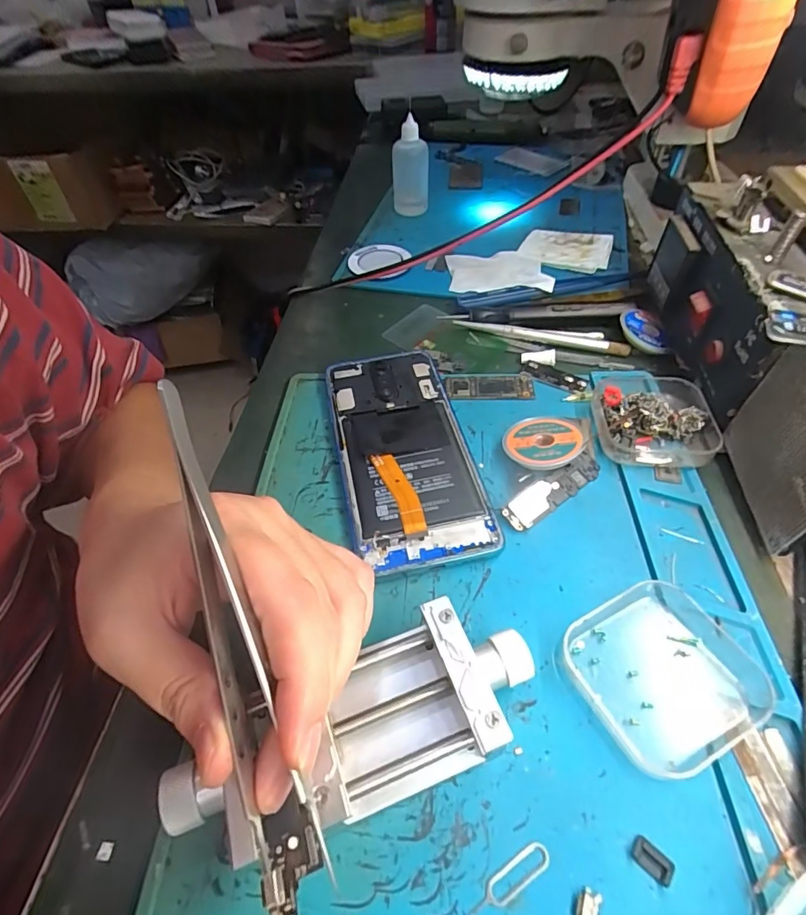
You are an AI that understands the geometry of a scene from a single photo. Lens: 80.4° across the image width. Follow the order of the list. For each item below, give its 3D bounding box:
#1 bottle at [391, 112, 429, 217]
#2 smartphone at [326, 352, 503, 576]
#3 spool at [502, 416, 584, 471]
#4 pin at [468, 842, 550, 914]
[{"bbox_3d":[0.007,-0.289,0.476,0.035,0.086,0.031,-4,50,0],"label":"bottle"},{"bbox_3d":[0.000,-0.007,0.285,0.075,0.011,0.158,-10,51,-6],"label":"smartphone"},{"bbox_3d":[0.081,-0.008,0.277,0.042,0.009,0.042,-9,42,8],"label":"spool"},{"bbox_3d":[0.037,0.146,0.164,0.033,0.004,0.009,-28,54,-19],"label":"pin"}]

